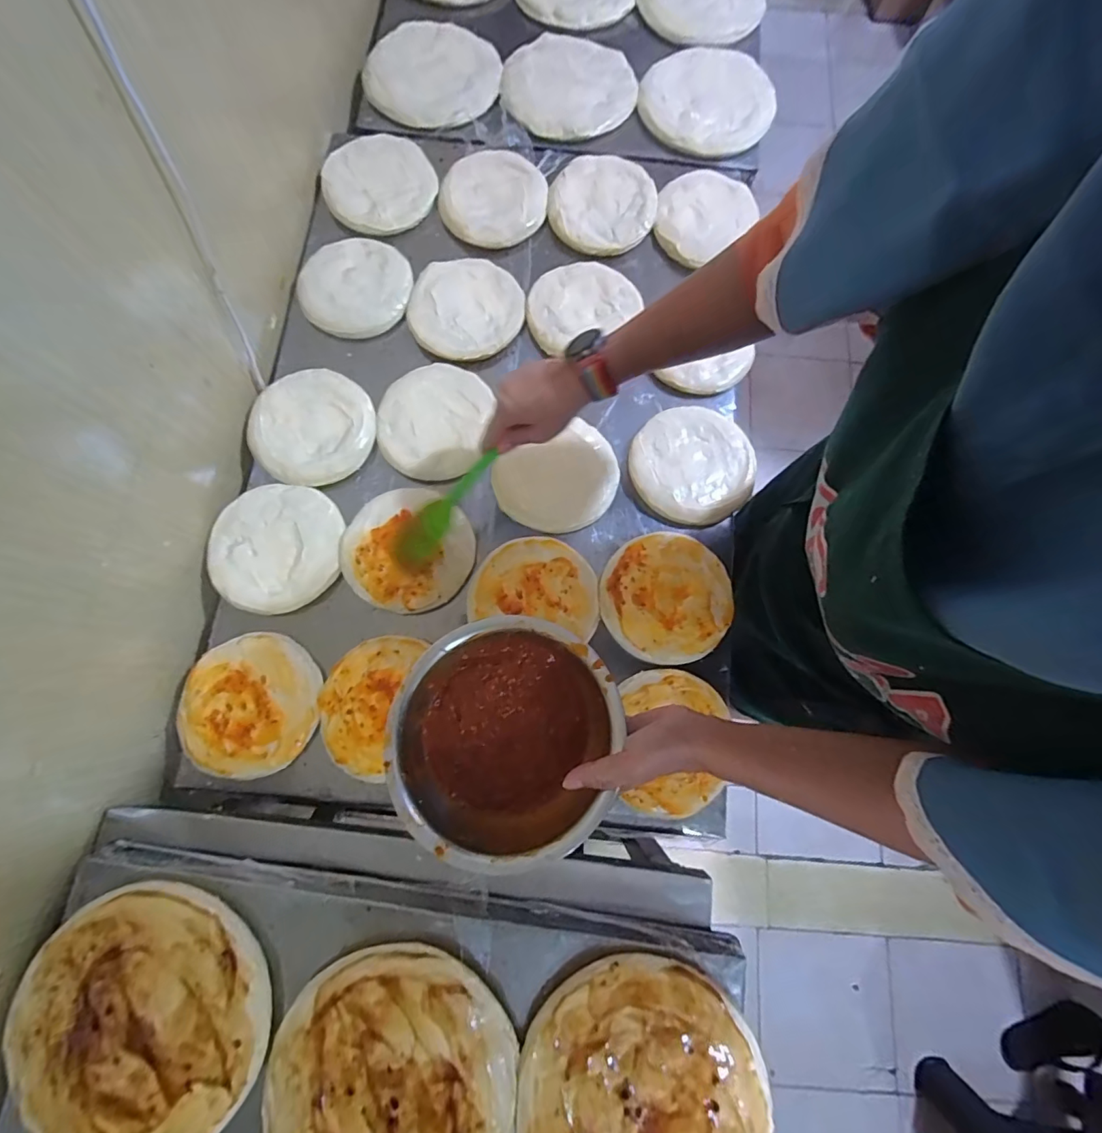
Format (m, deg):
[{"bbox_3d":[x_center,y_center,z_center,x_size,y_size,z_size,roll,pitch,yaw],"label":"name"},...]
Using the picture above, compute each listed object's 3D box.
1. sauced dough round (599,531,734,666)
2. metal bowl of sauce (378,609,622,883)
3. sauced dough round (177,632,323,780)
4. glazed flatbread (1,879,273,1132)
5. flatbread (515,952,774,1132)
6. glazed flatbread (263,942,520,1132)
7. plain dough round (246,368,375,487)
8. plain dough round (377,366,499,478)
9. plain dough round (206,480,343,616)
[{"bbox_3d":[0.134,0.034,0.567,0.144,0.017,0.153,0,74,0],"label":"sauced dough round"},{"bbox_3d":[-0.041,0.137,0.420,0.179,0.074,0.180,0,74,0],"label":"metal bowl of sauce"},{"bbox_3d":[-0.325,0.148,0.531,0.139,0.022,0.146,0,74,0],"label":"sauced dough round"},{"bbox_3d":[-0.335,0.373,0.398,0.193,0.017,0.194,0,74,0],"label":"glazed flatbread"},{"bbox_3d":[0.074,0.435,0.396,0.193,0.019,0.199,3,74,0],"label":"flatbread"},{"bbox_3d":[-0.128,0.419,0.394,0.191,0.021,0.192,0,74,0],"label":"glazed flatbread"},{"bbox_3d":[-0.296,-0.174,0.603,0.144,0.016,0.145,0,74,0],"label":"plain dough round"},{"bbox_3d":[-0.146,-0.183,0.620,0.137,0.018,0.147,-2,74,-1],"label":"plain dough round"},{"bbox_3d":[-0.318,-0.023,0.572,0.144,0.015,0.149,0,74,0],"label":"plain dough round"}]

